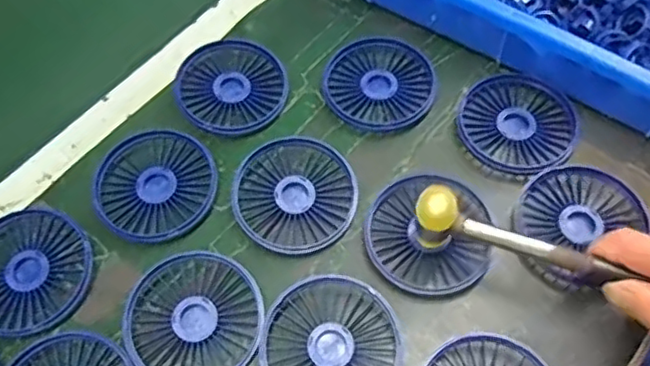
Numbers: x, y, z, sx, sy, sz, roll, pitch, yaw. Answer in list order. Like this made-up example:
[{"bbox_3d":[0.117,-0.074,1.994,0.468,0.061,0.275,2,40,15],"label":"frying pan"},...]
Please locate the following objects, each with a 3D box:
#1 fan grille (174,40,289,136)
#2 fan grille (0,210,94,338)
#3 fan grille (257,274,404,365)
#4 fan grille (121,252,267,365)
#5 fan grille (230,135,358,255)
[{"bbox_3d":[-0.075,-0.076,0.508,0.084,0.021,0.085,-2,59,3],"label":"fan grille"},{"bbox_3d":[-0.206,0.062,0.437,0.084,0.023,0.085,-2,59,3],"label":"fan grille"},{"bbox_3d":[0.004,0.104,0.400,0.085,0.016,0.085,-2,59,3],"label":"fan grille"},{"bbox_3d":[-0.085,0.090,0.412,0.089,0.016,0.083,-2,59,3],"label":"fan grille"},{"bbox_3d":[-0.022,0.008,0.453,0.086,0.015,0.084,-2,59,3],"label":"fan grille"}]

